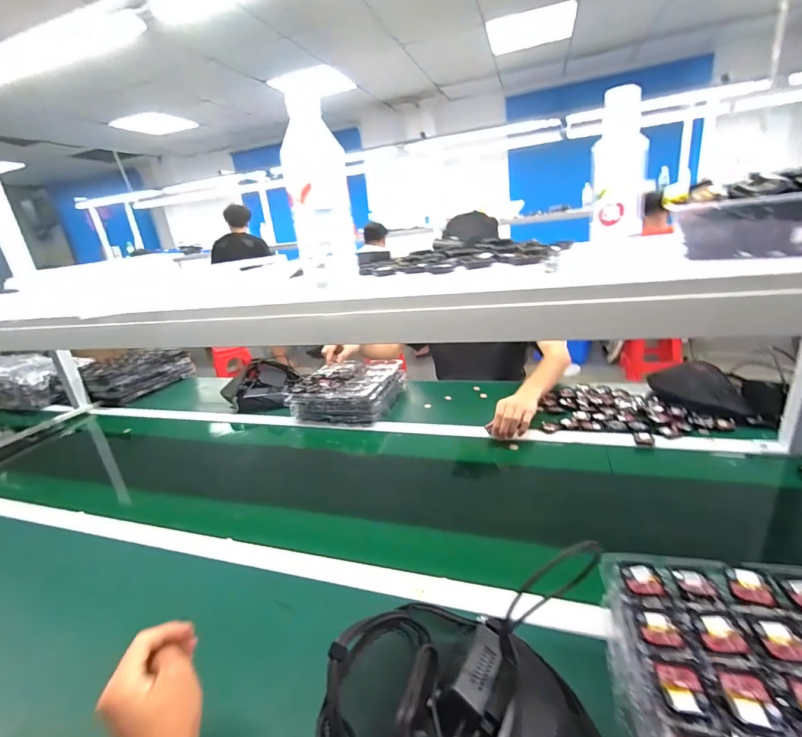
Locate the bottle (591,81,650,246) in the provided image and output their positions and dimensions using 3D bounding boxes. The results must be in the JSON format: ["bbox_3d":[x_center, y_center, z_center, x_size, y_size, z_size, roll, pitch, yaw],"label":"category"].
[{"bbox_3d":[0.330,-0.302,0.598,0.071,0.201,0.062,6,24,29],"label":"bottle"}]

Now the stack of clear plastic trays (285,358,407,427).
[{"bbox_3d":[-0.150,0.062,1.194,0.283,0.085,0.290,1,22,20],"label":"stack of clear plastic trays"}]

